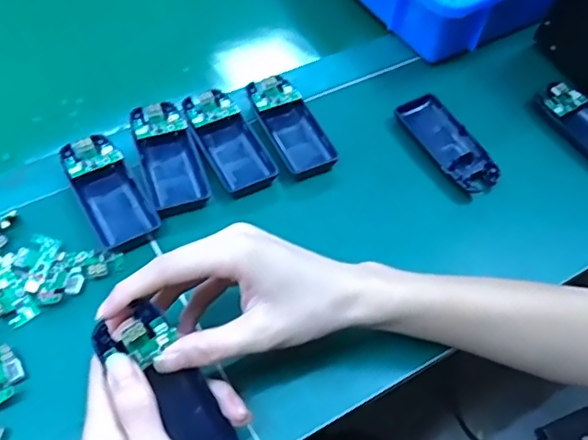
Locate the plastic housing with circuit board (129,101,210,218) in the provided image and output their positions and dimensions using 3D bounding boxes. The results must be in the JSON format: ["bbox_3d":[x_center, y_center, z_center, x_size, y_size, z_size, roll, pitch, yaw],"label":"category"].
[{"bbox_3d":[-0.100,-0.053,0.460,0.042,0.017,0.098,-16,59,-14],"label":"plastic housing with circuit board"}]

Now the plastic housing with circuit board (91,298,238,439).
[{"bbox_3d":[-0.068,0.097,0.327,0.037,0.017,0.105,-35,105,-24],"label":"plastic housing with circuit board"}]

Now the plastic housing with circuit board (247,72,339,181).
[{"bbox_3d":[-0.002,-0.081,0.484,0.041,0.020,0.098,-21,60,-17],"label":"plastic housing with circuit board"}]

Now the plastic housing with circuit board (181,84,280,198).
[{"bbox_3d":[-0.054,-0.066,0.471,0.044,0.024,0.096,-24,61,-19],"label":"plastic housing with circuit board"}]

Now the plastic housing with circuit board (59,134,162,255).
[{"bbox_3d":[-0.141,-0.024,0.436,0.044,0.019,0.102,-26,62,-20],"label":"plastic housing with circuit board"}]

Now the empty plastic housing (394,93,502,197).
[{"bbox_3d":[0.128,-0.068,0.491,0.045,0.013,0.112,-26,62,-20],"label":"empty plastic housing"}]

